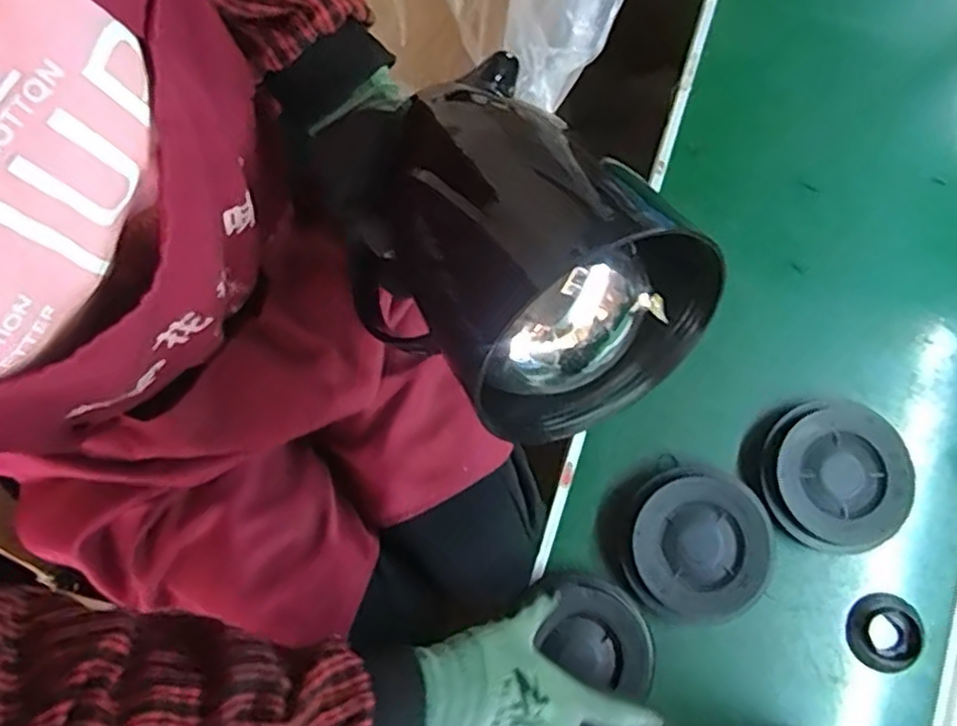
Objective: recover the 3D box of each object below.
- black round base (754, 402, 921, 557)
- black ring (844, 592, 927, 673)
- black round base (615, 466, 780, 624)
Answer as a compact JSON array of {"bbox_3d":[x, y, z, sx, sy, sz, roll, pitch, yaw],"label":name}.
[{"bbox_3d":[0.291,0.095,0.567,0.120,0.042,0.116,0,79,1],"label":"black round base"},{"bbox_3d":[0.329,0.217,0.553,0.059,0.011,0.055,0,79,1],"label":"black ring"},{"bbox_3d":[0.174,0.144,0.553,0.121,0.031,0.111,0,79,1],"label":"black round base"}]

